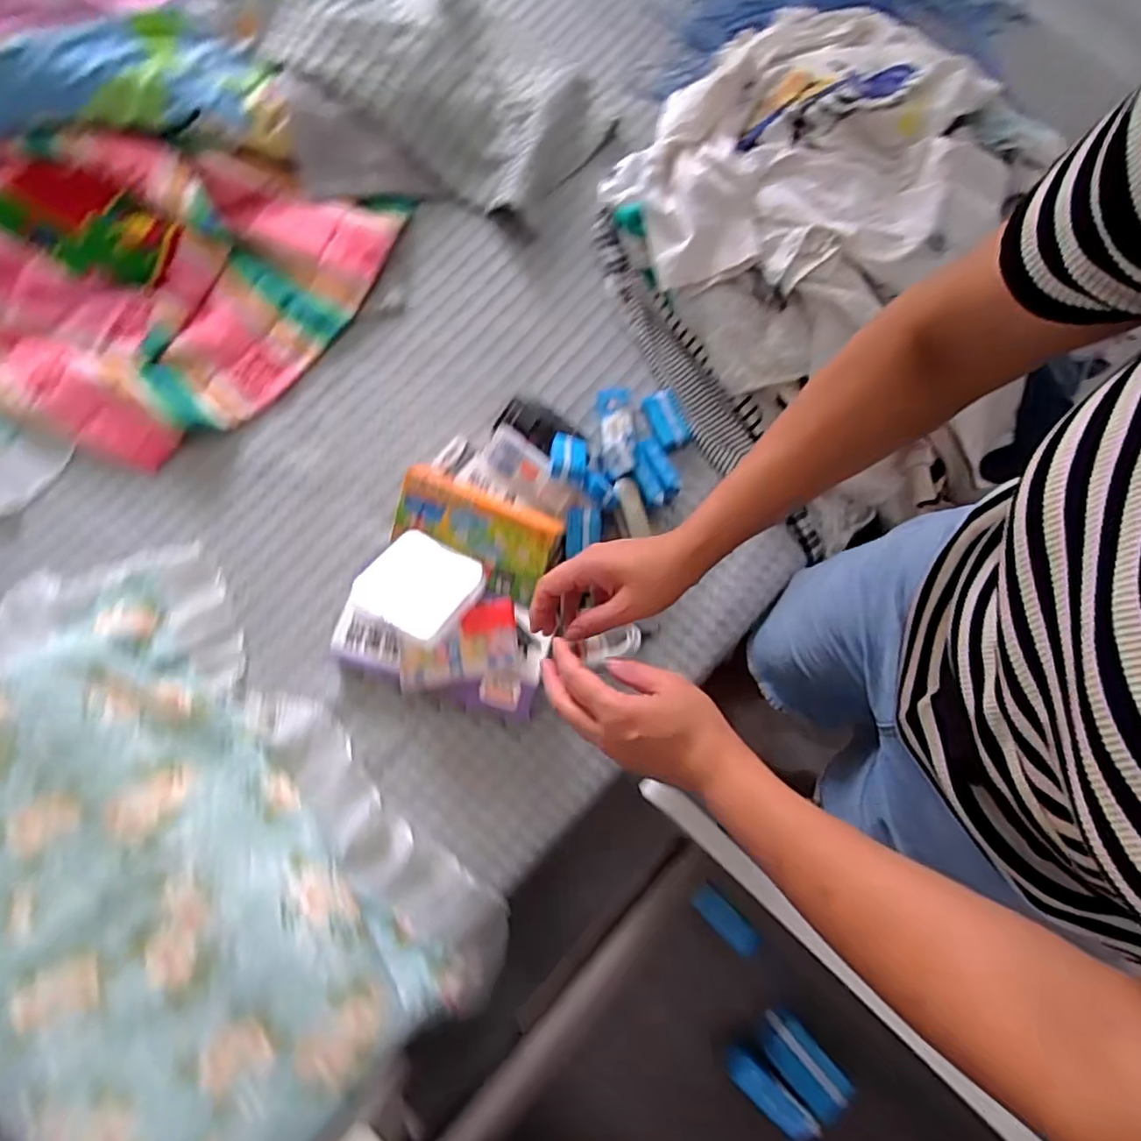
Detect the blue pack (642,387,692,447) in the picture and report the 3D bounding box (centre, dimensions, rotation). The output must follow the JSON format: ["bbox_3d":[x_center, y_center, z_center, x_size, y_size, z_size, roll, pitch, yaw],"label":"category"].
[{"bbox_3d":[0.128,-0.204,0.841,0.047,0.018,0.080,-23,78,-6],"label":"blue pack"}]

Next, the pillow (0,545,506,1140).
[{"bbox_3d":[-0.448,0.291,0.668,0.405,0.126,0.671,-41,81,-10],"label":"pillow"}]

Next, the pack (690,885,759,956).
[{"bbox_3d":[0.135,0.303,0.546,0.023,0.008,0.076,-44,98,-10],"label":"pack"}]

